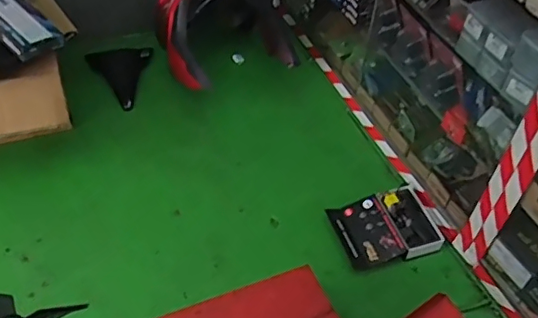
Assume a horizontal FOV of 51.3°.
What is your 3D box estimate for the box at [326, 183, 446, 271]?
[{"bbox_3d":[0.354,0.205,1.698,0.305,0.063,0.237,-9,50,-13],"label":"box"}]

